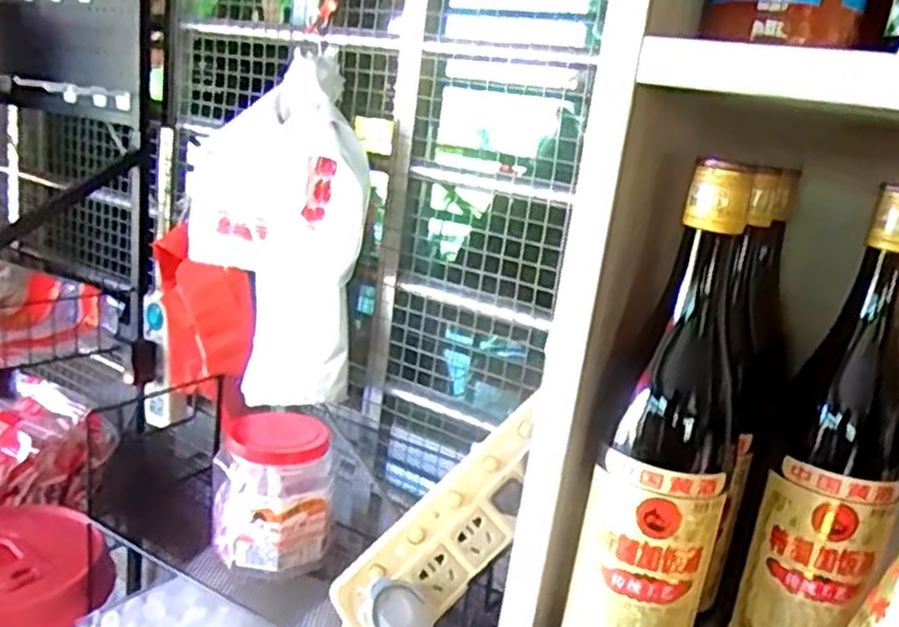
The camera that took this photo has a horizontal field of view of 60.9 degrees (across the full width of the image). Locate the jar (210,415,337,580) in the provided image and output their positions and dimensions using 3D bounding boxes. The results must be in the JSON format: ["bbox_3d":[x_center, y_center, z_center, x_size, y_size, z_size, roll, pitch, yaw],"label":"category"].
[{"bbox_3d":[-0.157,0.159,0.689,0.106,0.115,0.088,5,15,-10],"label":"jar"}]

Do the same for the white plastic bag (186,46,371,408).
[{"bbox_3d":[-0.186,-0.087,0.811,0.169,0.326,0.181,3,15,-20],"label":"white plastic bag"}]

